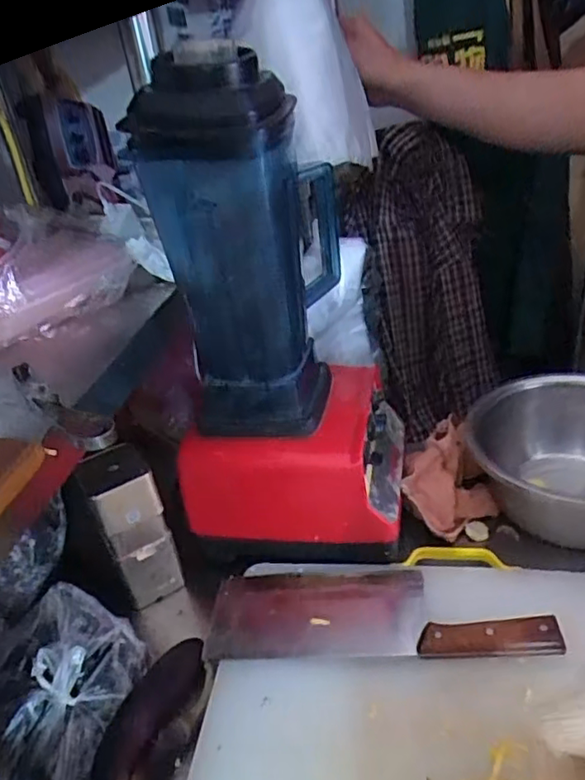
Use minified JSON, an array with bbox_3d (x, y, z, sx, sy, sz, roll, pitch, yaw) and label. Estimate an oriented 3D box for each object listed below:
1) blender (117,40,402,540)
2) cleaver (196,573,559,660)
[{"bbox_3d":[-0.006,-0.082,0.585,0.197,0.433,0.206,-1,31,12],"label":"blender"},{"bbox_3d":[0.074,0.203,0.565,0.305,0.026,0.099,-3,31,8],"label":"cleaver"}]

